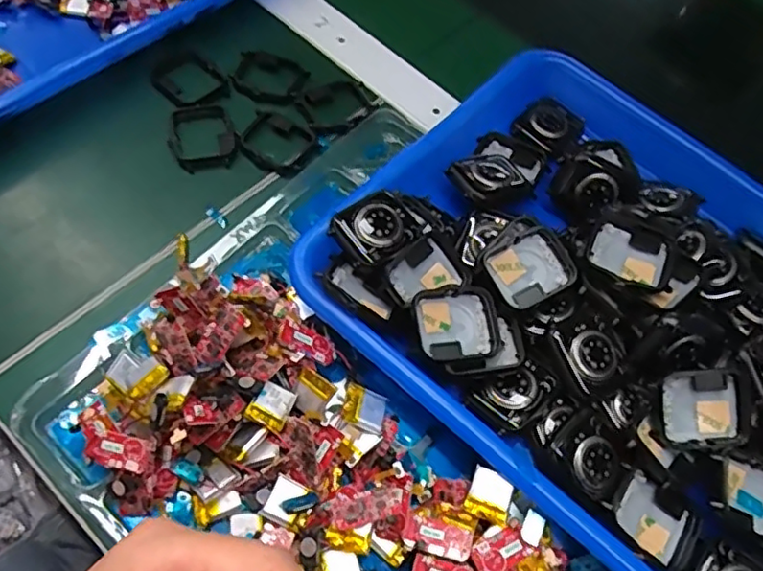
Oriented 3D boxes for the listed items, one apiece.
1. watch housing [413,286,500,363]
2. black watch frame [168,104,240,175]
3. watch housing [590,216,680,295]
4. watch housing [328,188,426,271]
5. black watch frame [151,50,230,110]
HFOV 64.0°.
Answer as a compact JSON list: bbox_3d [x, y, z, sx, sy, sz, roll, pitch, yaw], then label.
[{"bbox_3d":[0.037,0.019,0.296,0.041,0.013,0.033,-3,62,-10],"label":"watch housing"},{"bbox_3d":[-0.110,-0.089,0.373,0.038,0.014,0.047,-20,66,-18],"label":"black watch frame"},{"bbox_3d":[0.128,-0.016,0.313,0.041,0.010,0.034,27,61,6],"label":"watch housing"},{"bbox_3d":[-0.002,-0.029,0.309,0.043,0.011,0.036,-34,71,-23],"label":"watch housing"},{"bbox_3d":[-0.124,-0.132,0.394,0.038,0.013,0.044,-37,68,-24],"label":"black watch frame"}]

